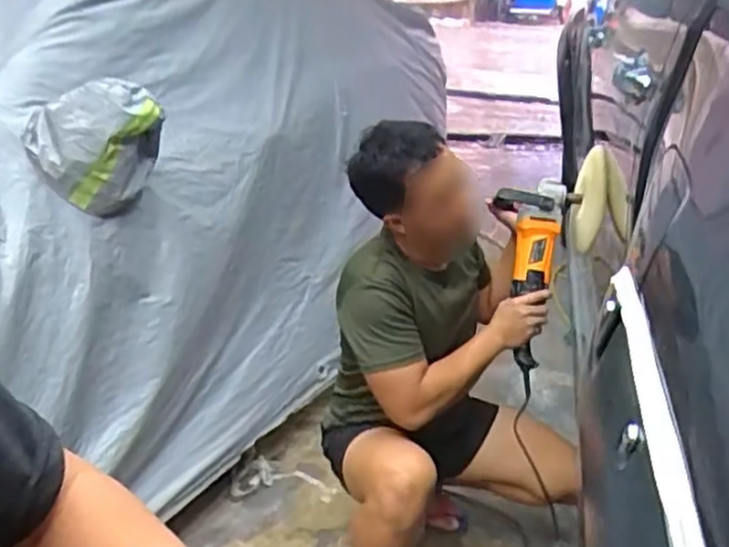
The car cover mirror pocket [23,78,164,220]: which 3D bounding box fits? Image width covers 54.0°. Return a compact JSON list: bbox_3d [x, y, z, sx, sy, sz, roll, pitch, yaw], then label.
[{"bbox_3d":[-0.540,-0.251,1.492,0.276,0.264,0.122,-15,22,-28],"label":"car cover mirror pocket"}]

